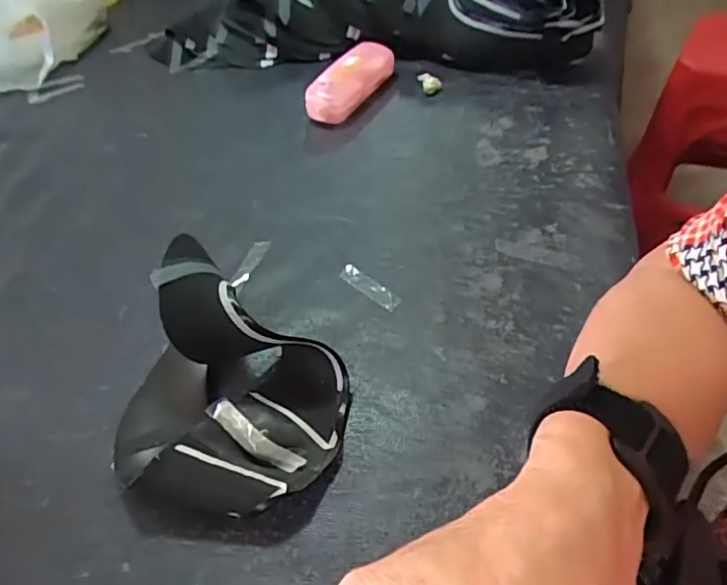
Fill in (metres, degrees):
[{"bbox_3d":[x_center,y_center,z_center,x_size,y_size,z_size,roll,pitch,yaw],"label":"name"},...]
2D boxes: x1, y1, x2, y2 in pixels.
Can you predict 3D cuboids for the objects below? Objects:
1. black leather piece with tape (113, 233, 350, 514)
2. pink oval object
[{"bbox_3d":[-0.094,0.058,0.369,0.145,0.097,0.151,-4,46,4],"label":"black leather piece with tape"},{"bbox_3d":[-0.015,-0.207,0.569,0.101,0.044,0.044,-43,55,-11],"label":"pink oval object"}]

